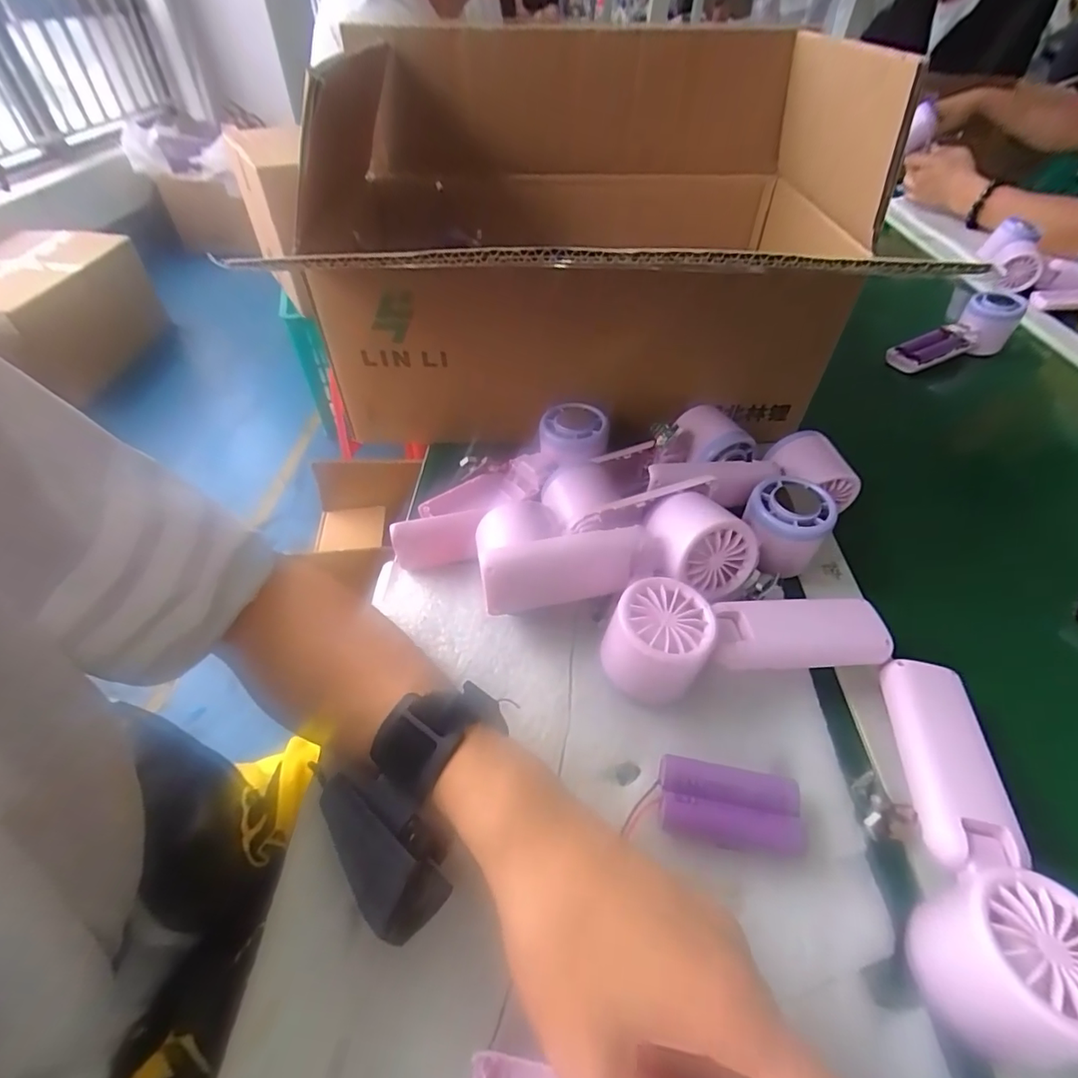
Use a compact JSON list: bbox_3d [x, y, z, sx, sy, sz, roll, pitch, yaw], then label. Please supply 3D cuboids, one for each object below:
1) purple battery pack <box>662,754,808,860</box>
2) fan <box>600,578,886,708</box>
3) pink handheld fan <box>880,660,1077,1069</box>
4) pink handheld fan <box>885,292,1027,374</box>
[{"bbox_3d":[0.094,0.133,0.254,0.067,0.017,0.034,9,47,8],"label":"purple battery pack"},{"bbox_3d":[0.117,0.055,0.297,0.173,0.055,0.055,-7,47,-7],"label":"fan"},{"bbox_3d":[0.203,0.133,0.237,0.060,0.045,0.168,15,48,14],"label":"pink handheld fan"},{"bbox_3d":[0.496,-0.246,0.609,0.164,0.058,0.048,-19,49,-17],"label":"pink handheld fan"}]

